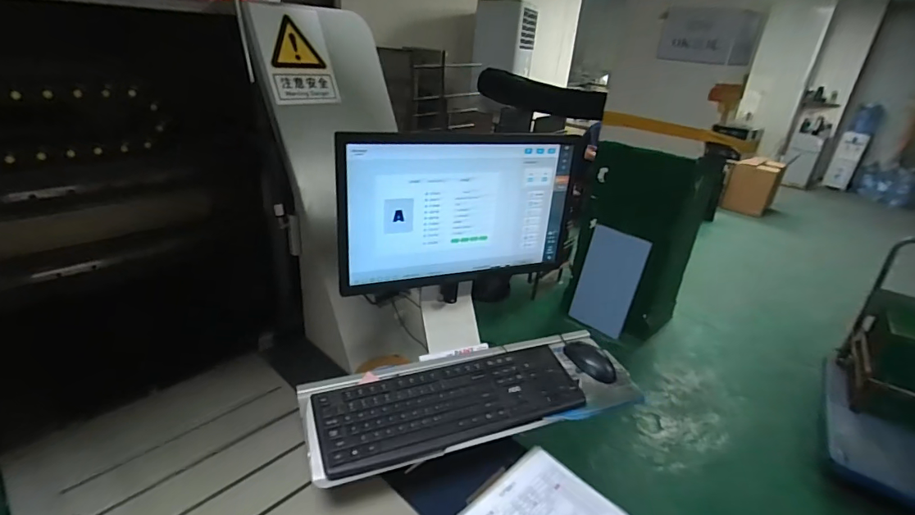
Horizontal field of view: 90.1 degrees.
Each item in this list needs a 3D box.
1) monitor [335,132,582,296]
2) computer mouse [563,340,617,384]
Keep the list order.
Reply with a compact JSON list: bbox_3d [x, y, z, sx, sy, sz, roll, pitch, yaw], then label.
[{"bbox_3d":[0.015,-0.081,0.800,0.436,0.257,0.039,-6,27,-22],"label":"monitor"},{"bbox_3d":[0.265,0.205,0.907,0.060,0.030,0.108,-13,31,-33],"label":"computer mouse"}]

